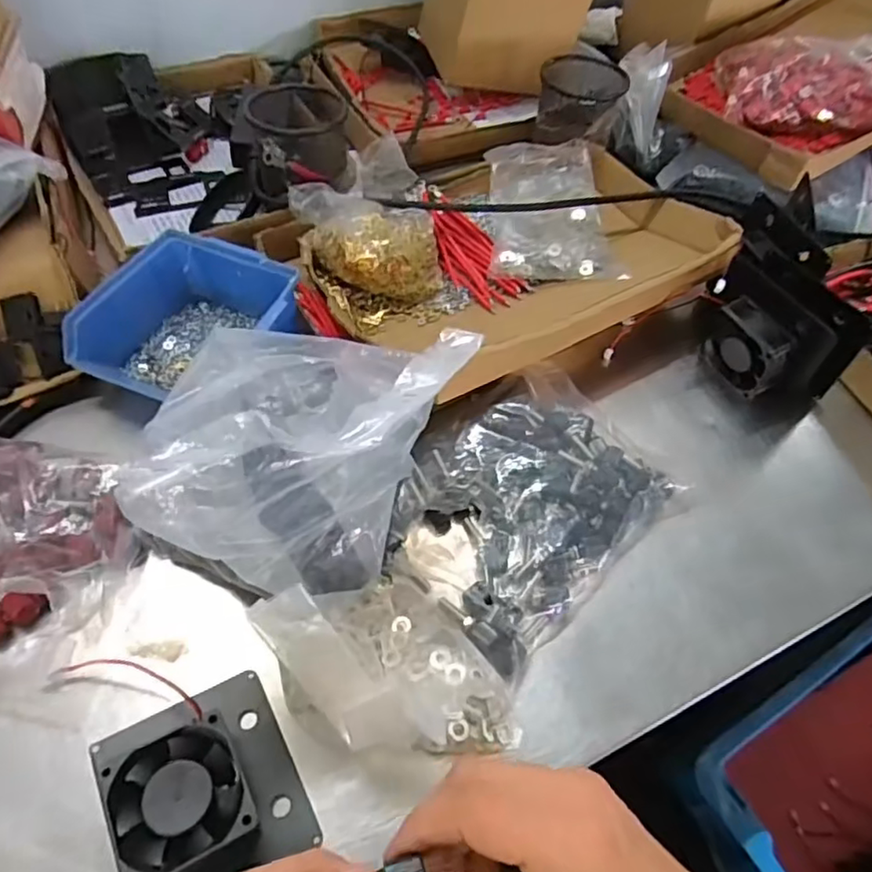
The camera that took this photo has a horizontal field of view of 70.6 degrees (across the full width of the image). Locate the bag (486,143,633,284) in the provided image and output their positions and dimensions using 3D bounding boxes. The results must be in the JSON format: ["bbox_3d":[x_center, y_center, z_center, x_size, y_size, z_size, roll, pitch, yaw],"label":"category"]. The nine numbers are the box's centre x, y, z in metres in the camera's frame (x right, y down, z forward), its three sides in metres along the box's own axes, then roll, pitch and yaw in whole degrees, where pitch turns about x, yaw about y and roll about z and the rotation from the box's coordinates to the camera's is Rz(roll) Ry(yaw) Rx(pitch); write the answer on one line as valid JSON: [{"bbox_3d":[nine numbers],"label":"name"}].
[{"bbox_3d":[0.106,-0.213,0.574,0.110,0.034,0.177,5,62,-9],"label":"bag"}]

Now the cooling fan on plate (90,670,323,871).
[{"bbox_3d":[-0.115,0.175,0.308,0.080,0.035,0.096,-24,59,-20],"label":"cooling fan on plate"}]

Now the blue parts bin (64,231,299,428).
[{"bbox_3d":[-0.182,-0.079,0.467,0.124,0.064,0.127,21,55,11],"label":"blue parts bin"}]

